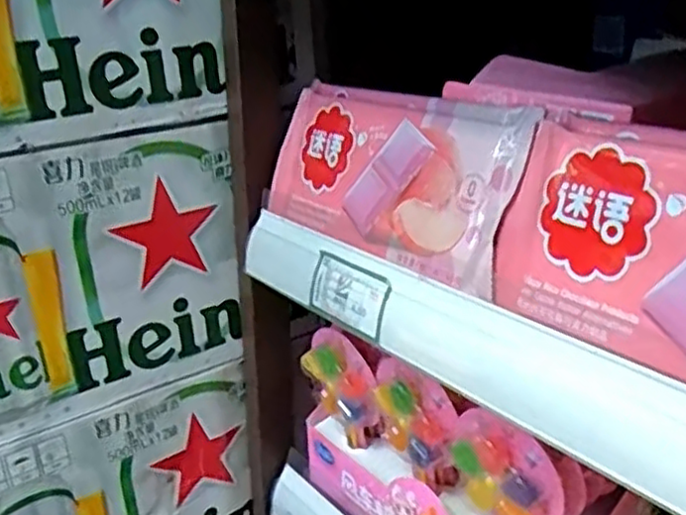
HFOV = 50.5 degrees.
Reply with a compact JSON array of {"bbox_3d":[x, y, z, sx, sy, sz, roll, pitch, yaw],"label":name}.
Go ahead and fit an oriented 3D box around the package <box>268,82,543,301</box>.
[{"bbox_3d":[0.028,-0.047,0.404,0.030,0.086,0.193,12,8,-39],"label":"package"}]

